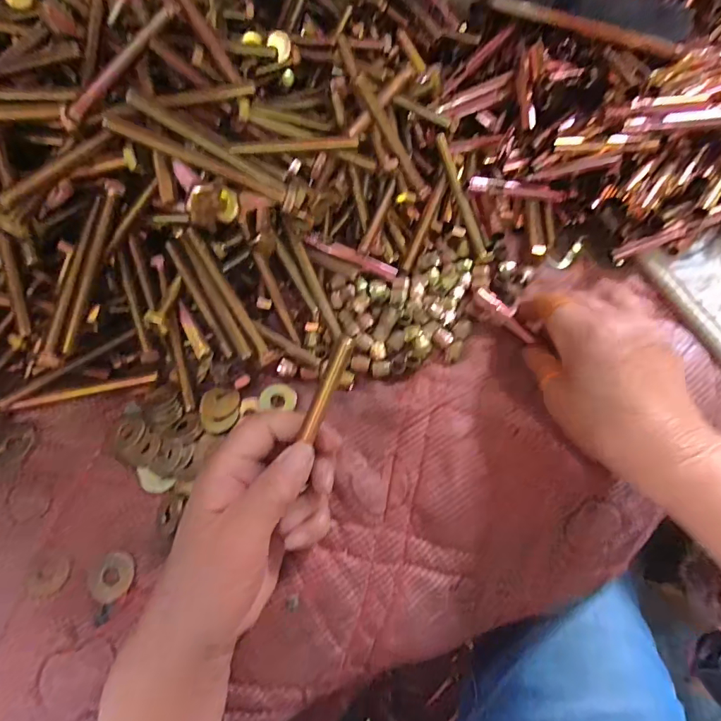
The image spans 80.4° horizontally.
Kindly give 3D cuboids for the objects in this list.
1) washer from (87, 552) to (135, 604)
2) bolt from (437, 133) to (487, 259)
[{"bbox_3d":[-0.141,0.123,0.242,0.022,0.004,0.025,25,70,10],"label":"washer"},{"bbox_3d":[0.080,-0.129,0.336,0.009,0.008,0.099,-20,92,-8],"label":"bolt"}]

